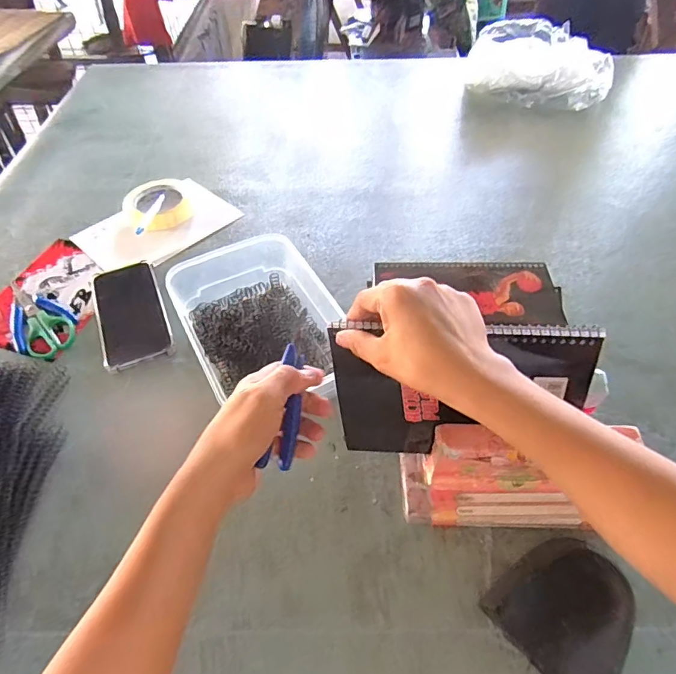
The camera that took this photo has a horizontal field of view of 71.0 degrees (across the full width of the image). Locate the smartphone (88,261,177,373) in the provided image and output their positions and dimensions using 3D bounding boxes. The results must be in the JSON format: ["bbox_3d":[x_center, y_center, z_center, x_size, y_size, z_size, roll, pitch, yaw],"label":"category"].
[{"bbox_3d":[-0.264,-0.034,0.599,0.082,0.014,0.174,-19,52,-16],"label":"smartphone"}]

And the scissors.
[{"bbox_3d":[-0.386,-0.032,0.605,0.054,0.005,0.165,-33,56,-25],"label":"scissors"}]

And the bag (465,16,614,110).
[{"bbox_3d":[0.425,-0.583,1.008,0.293,0.104,0.283,10,50,9],"label":"bag"}]

